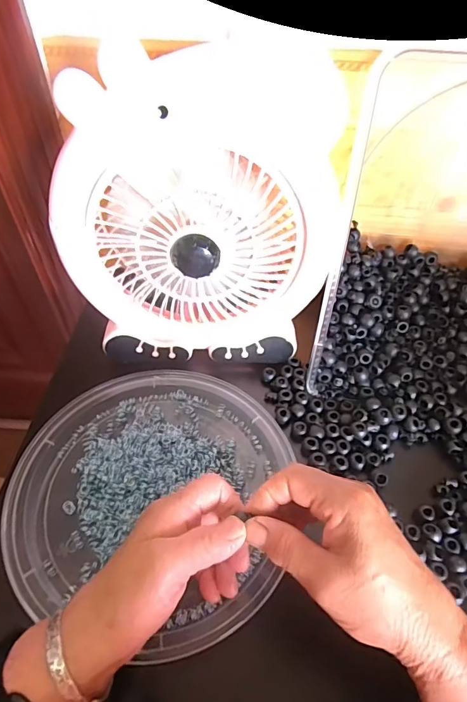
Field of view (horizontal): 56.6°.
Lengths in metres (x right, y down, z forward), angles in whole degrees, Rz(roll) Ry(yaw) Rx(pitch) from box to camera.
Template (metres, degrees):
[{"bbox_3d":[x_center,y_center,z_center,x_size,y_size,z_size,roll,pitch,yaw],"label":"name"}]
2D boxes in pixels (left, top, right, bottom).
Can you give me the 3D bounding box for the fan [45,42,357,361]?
[{"bbox_3d":[-0.028,-0.107,0.389,0.232,0.240,0.125,9,51,6],"label":"fan"}]

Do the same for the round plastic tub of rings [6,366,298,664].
[{"bbox_3d":[-0.067,0.116,0.379,0.224,0.054,0.226,1,51,-1],"label":"round plastic tub of rings"}]

